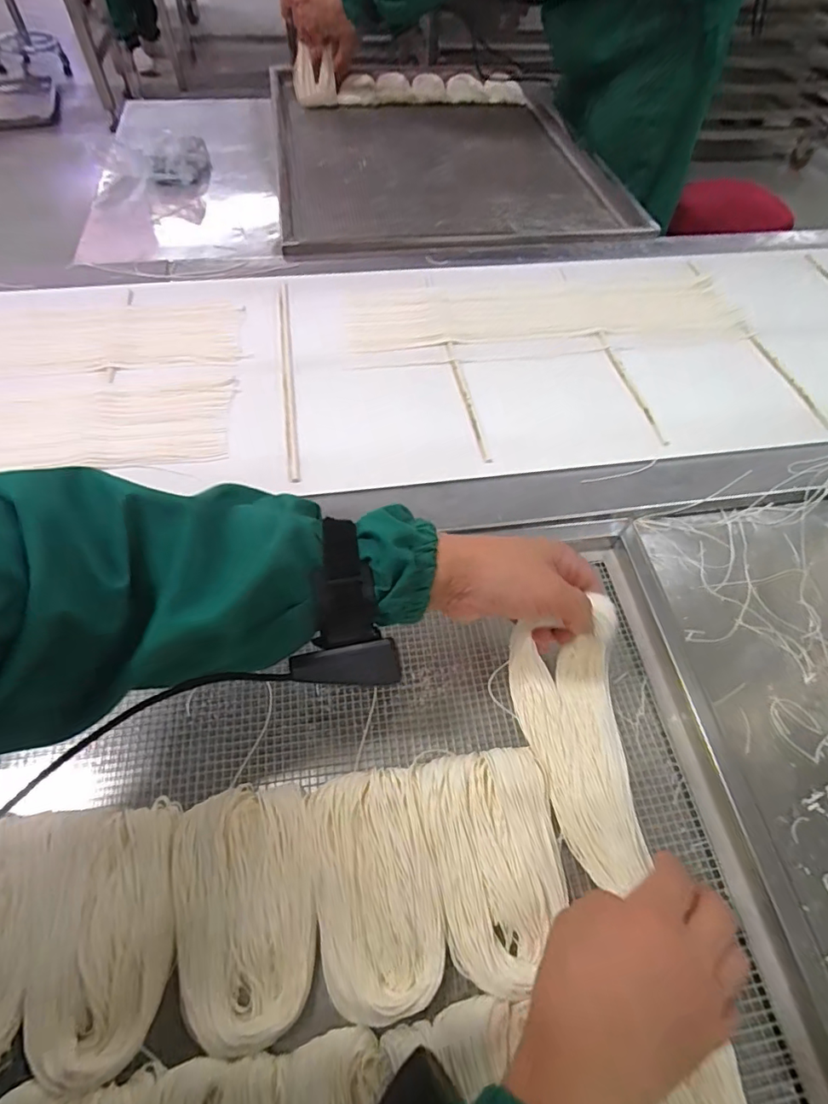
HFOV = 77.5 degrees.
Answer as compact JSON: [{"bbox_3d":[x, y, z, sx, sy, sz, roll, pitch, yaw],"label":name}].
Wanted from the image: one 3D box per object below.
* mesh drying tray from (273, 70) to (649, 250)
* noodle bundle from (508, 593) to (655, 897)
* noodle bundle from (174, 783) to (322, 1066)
[{"bbox_3d":[0.046,-0.763,1.005,0.600,0.060,0.698,-6,58,-8],"label":"mesh drying tray"},{"bbox_3d":[0.127,0.138,0.380,0.075,0.067,0.182,-6,68,-8],"label":"noodle bundle"},{"bbox_3d":[-0.113,0.238,0.346,0.089,0.018,0.140,-9,59,-10],"label":"noodle bundle"}]

